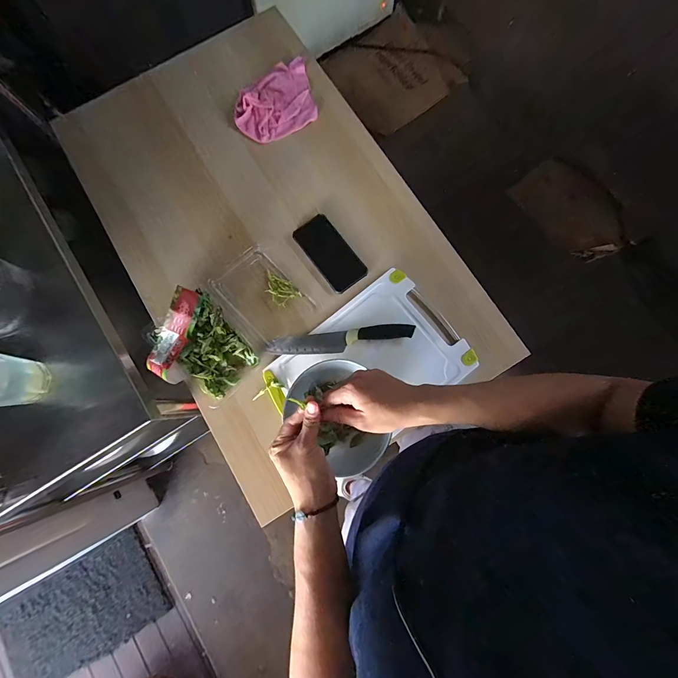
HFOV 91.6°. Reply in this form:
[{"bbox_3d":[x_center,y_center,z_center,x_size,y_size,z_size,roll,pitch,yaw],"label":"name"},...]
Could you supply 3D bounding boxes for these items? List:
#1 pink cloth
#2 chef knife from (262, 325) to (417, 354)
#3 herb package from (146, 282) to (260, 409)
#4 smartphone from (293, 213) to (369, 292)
[{"bbox_3d":[-0.147,-0.535,0.738,0.179,0.020,0.176,-18,80,-3],"label":"pink cloth"},{"bbox_3d":[0.003,0.004,0.632,0.276,0.016,0.039,-6,80,-1],"label":"chef knife"},{"bbox_3d":[-0.259,0.018,0.605,0.182,0.076,0.156,43,83,7],"label":"herb package"},{"bbox_3d":[-0.019,-0.177,0.673,0.078,0.006,0.165,-37,82,-6],"label":"smartphone"}]

